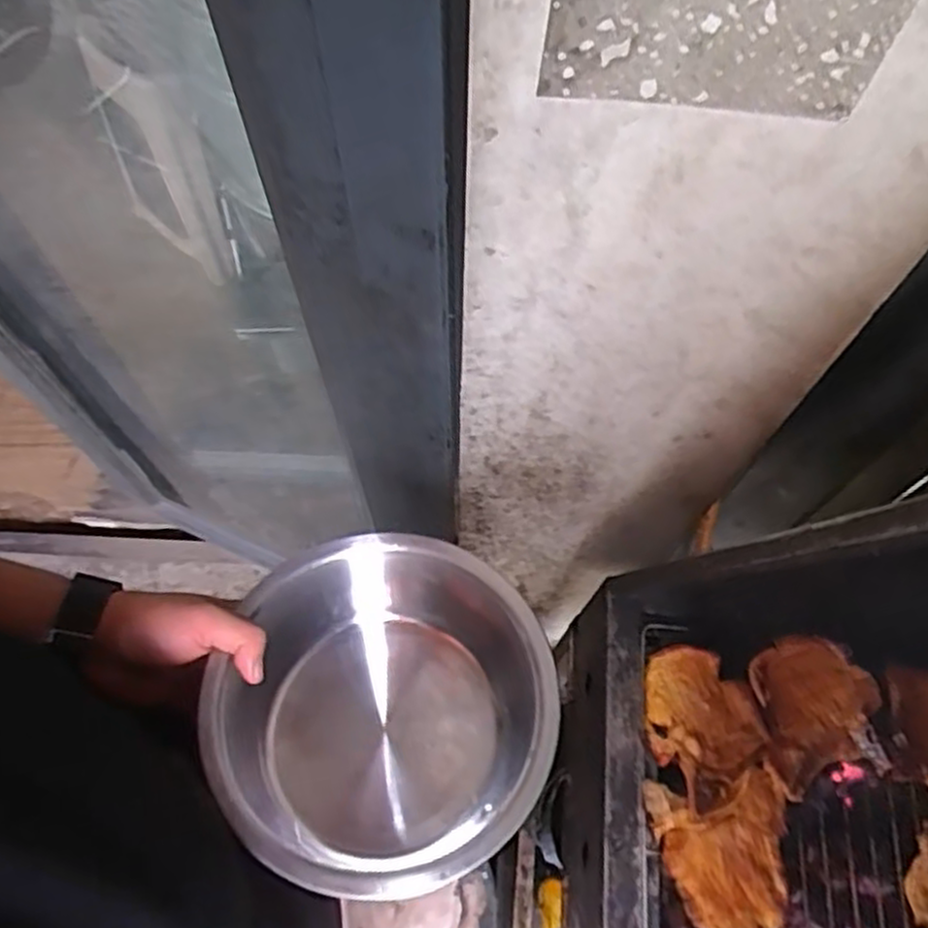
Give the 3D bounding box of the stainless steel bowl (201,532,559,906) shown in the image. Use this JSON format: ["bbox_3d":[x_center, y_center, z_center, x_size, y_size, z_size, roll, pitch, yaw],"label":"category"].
[{"bbox_3d":[-0.053,0.171,0.525,0.221,0.127,0.219,0,64,0],"label":"stainless steel bowl"}]

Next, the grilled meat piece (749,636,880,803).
[{"bbox_3d":[0.295,0.205,0.616,0.094,0.017,0.121,-4,64,-1],"label":"grilled meat piece"}]

